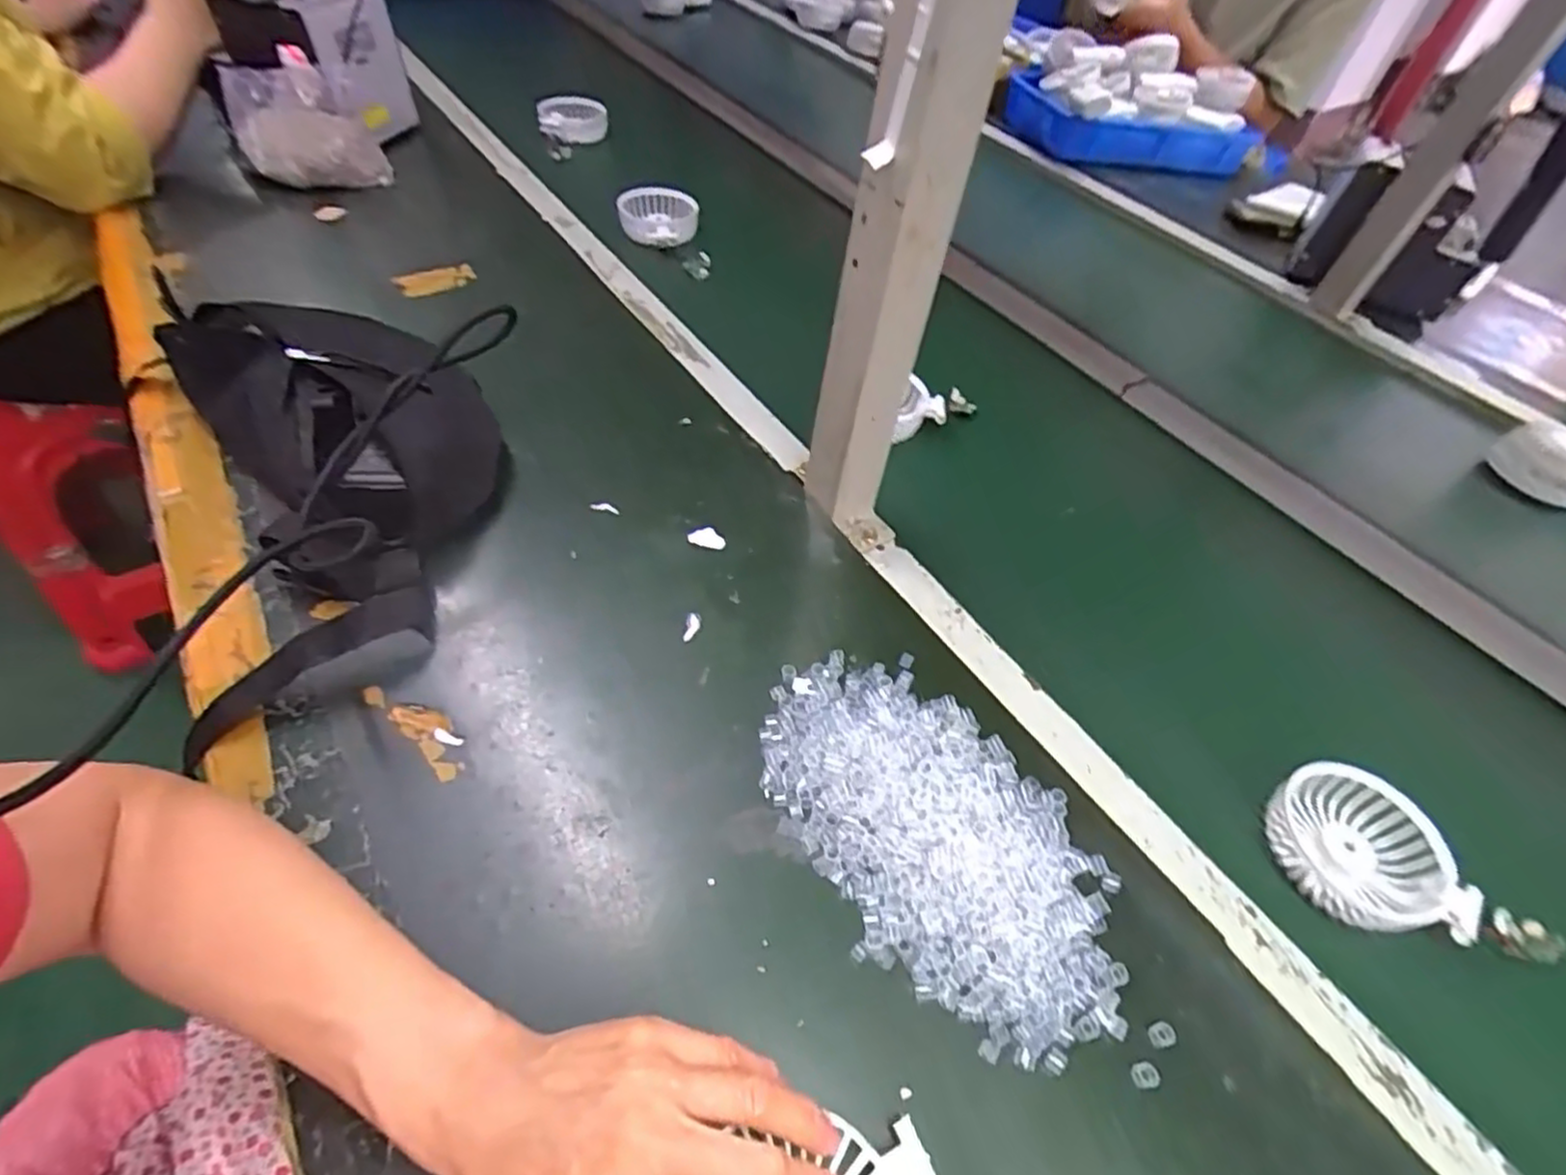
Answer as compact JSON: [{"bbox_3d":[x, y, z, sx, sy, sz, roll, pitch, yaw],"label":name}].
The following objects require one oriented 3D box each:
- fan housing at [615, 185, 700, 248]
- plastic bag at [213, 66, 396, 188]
[{"bbox_3d":[-0.146,-0.435,0.850,0.095,0.040,0.084,-2,52,-7],"label":"fan housing"},{"bbox_3d":[-0.524,-0.500,0.796,0.136,0.086,0.101,-23,57,-22],"label":"plastic bag"}]

